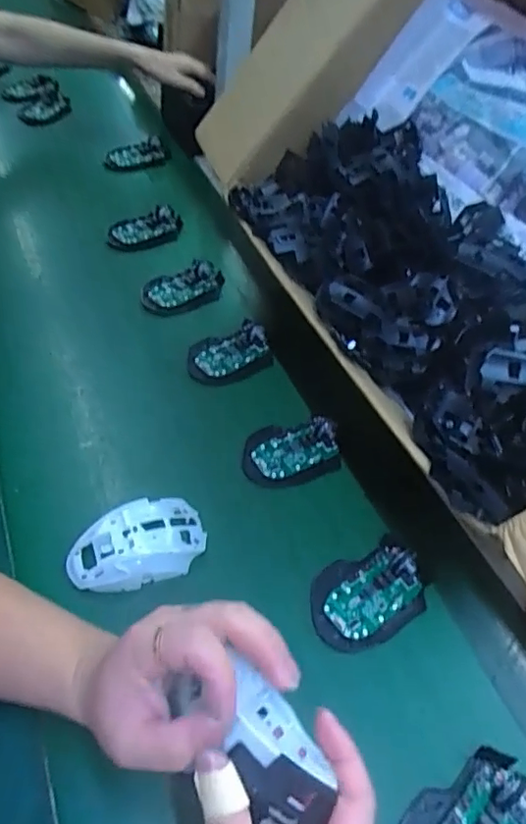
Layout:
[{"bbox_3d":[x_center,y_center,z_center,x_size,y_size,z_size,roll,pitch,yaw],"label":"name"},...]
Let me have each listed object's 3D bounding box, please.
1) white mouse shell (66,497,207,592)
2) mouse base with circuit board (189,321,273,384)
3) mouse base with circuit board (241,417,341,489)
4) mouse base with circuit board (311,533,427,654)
[{"bbox_3d":[-0.107,0.113,0.477,0.113,0.033,0.061,-15,52,-19],"label":"white mouse shell"},{"bbox_3d":[-0.038,-0.069,0.654,0.099,0.024,0.069,-15,52,-19],"label":"mouse base with circuit board"},{"bbox_3d":[0.031,0.041,0.571,0.101,0.019,0.068,-8,50,-13],"label":"mouse base with circuit board"},{"bbox_3d":[0.092,0.156,0.482,0.102,0.023,0.075,-13,52,-17],"label":"mouse base with circuit board"}]

